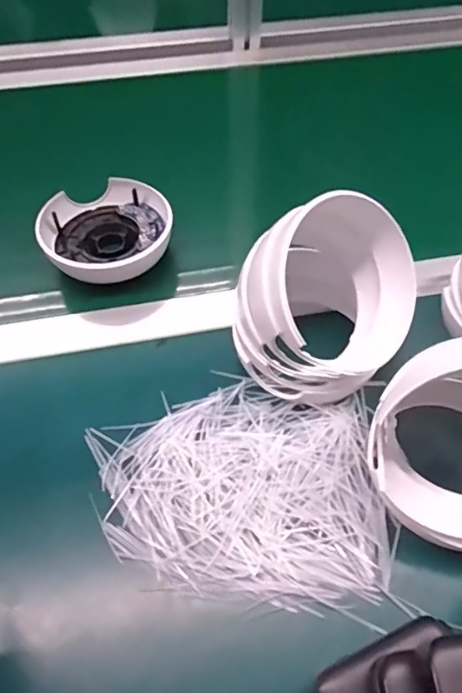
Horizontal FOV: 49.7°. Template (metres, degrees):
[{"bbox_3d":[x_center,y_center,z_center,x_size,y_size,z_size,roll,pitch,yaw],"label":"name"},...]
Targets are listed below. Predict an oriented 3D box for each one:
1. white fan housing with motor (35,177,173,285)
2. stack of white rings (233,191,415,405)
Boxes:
[{"bbox_3d":[-0.113,-0.104,0.458,0.120,0.036,0.115,-29,60,-19],"label":"white fan housing with motor"},{"bbox_3d":[0.069,-0.035,0.357,0.113,0.120,0.123,34,61,21],"label":"stack of white rings"}]

